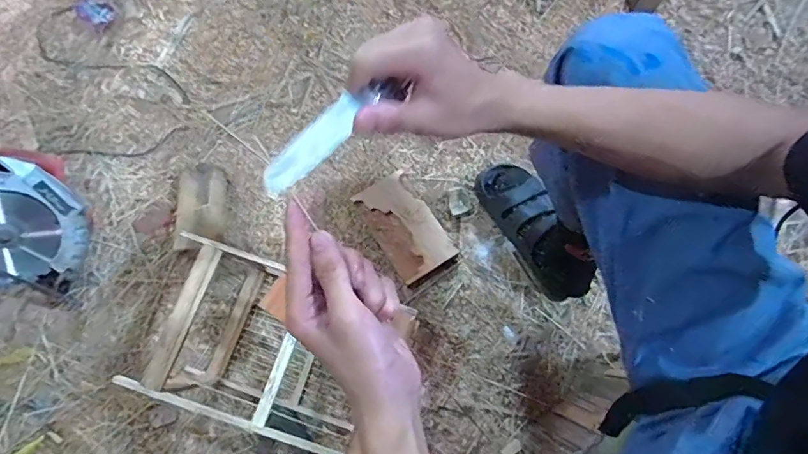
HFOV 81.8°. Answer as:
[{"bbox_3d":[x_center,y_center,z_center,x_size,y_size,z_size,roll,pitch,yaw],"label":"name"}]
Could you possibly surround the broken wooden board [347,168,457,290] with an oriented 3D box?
[{"bbox_3d":[0.002,-0.002,0.873,0.114,0.047,0.201,-34,76,-6],"label":"broken wooden board"}]

